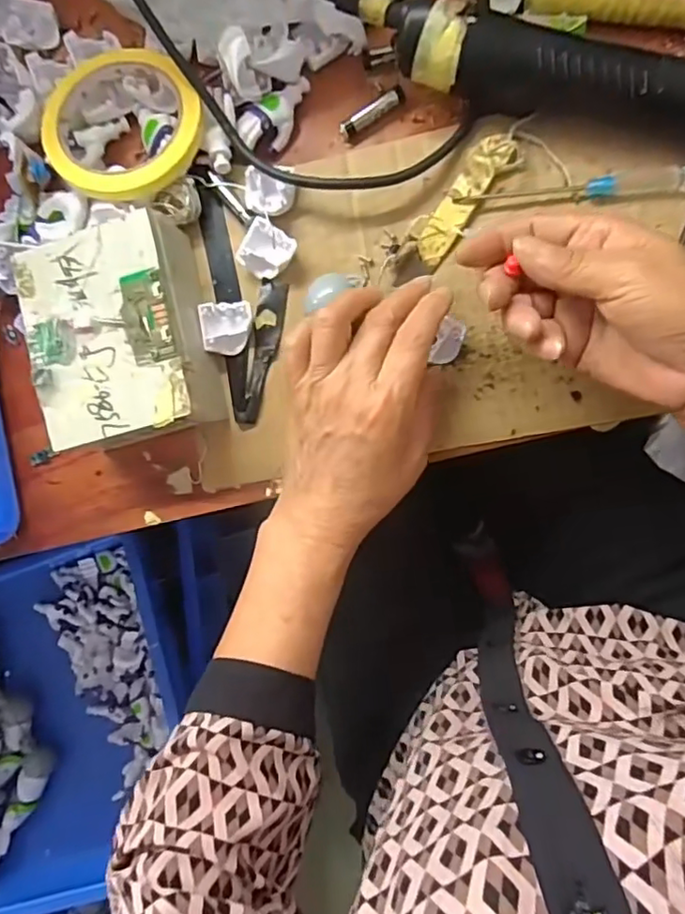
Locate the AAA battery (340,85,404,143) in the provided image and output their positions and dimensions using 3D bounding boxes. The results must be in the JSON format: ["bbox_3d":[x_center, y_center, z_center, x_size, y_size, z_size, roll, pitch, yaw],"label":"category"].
[{"bbox_3d":[0.018,-0.210,0.366,0.043,0.008,0.011,-34,84,7],"label":"AAA battery"}]

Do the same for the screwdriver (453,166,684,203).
[{"bbox_3d":[0.130,-0.155,0.343,0.125,0.010,0.014,1,89,10],"label":"screwdriver"}]

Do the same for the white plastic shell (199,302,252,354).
[{"bbox_3d":[-0.071,-0.080,0.375,0.030,0.016,0.030,-7,88,9],"label":"white plastic shell"}]

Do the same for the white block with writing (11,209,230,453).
[{"bbox_3d":[-0.133,-0.072,0.367,0.097,0.055,0.122,-12,87,9],"label":"white block with writing"}]

